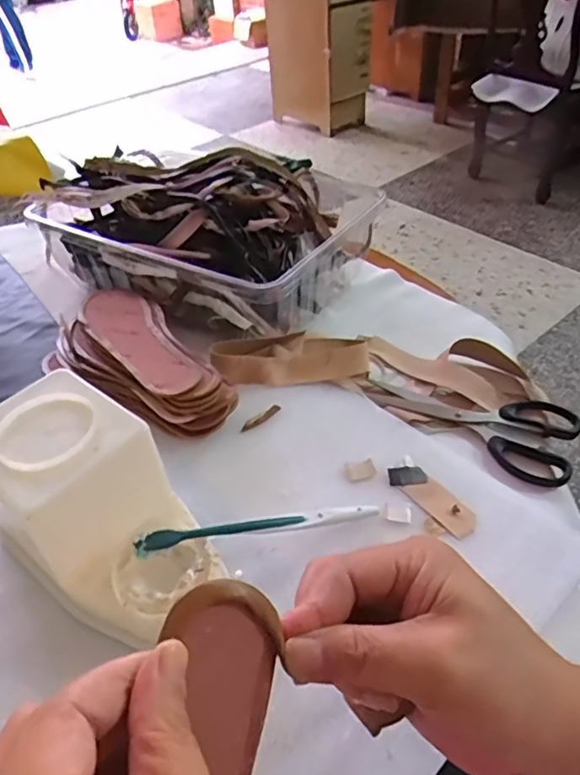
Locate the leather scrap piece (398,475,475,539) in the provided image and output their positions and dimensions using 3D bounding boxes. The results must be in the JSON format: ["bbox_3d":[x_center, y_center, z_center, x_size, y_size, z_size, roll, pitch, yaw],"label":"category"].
[{"bbox_3d":[0.123,0.093,0.458,0.029,0.004,0.062,-30,49,-26],"label":"leather scrap piece"}]

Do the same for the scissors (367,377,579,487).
[{"bbox_3d":[0.178,0.021,0.546,0.197,0.014,0.093,29,52,30],"label":"scissors"}]

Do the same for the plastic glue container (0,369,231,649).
[{"bbox_3d":[-0.136,0.092,0.405,0.187,0.124,0.105,31,53,32],"label":"plastic glue container"}]

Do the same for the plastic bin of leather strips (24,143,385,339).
[{"bbox_3d":[-0.115,-0.201,0.718,0.372,0.121,0.260,18,47,23],"label":"plastic bin of leather strips"}]

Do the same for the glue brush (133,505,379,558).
[{"bbox_3d":[-0.019,0.104,0.417,0.185,0.017,0.015,-2,40,-23],"label":"glue brush"}]

